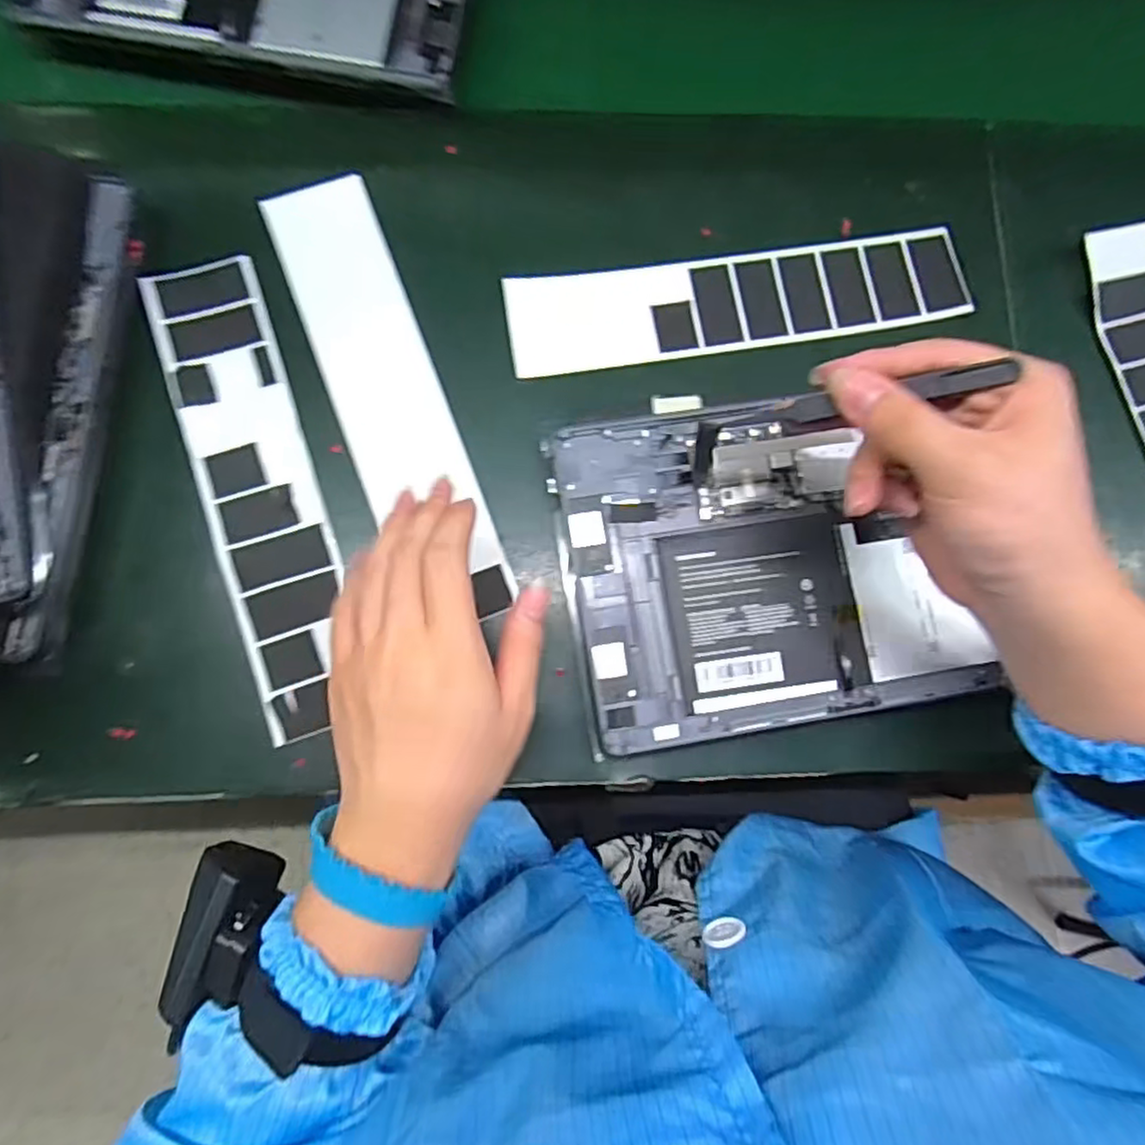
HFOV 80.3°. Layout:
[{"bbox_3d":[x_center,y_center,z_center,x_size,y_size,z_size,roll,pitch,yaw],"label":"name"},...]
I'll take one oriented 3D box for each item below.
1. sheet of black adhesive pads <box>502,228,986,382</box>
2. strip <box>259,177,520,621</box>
[{"bbox_3d":[0.098,-0.160,0.399,0.268,0.008,0.056,-9,83,-4],"label":"sheet of black adhesive pads"},{"bbox_3d":[-0.103,-0.098,0.378,0.060,0.009,0.262,-21,82,-8],"label":"strip"}]

